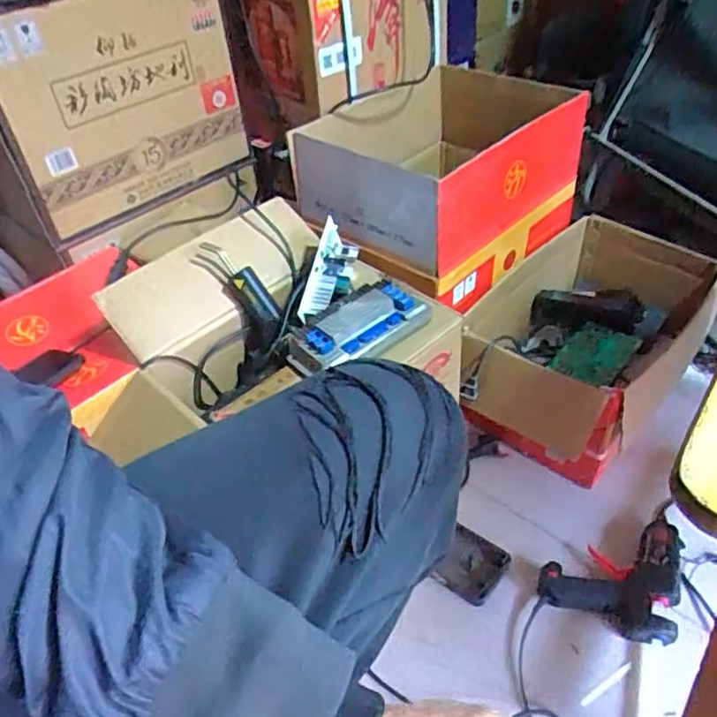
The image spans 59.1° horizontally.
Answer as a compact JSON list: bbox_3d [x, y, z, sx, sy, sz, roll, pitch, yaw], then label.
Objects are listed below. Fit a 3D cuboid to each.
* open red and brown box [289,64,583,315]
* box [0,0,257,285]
[{"bbox_3d":[0.133,-0.290,1.021,0.302,0.218,0.426,28,52,32],"label":"open red and brown box"},{"bbox_3d":[-0.428,-0.405,1.006,0.392,0.340,0.348,-34,49,-28],"label":"box"}]

